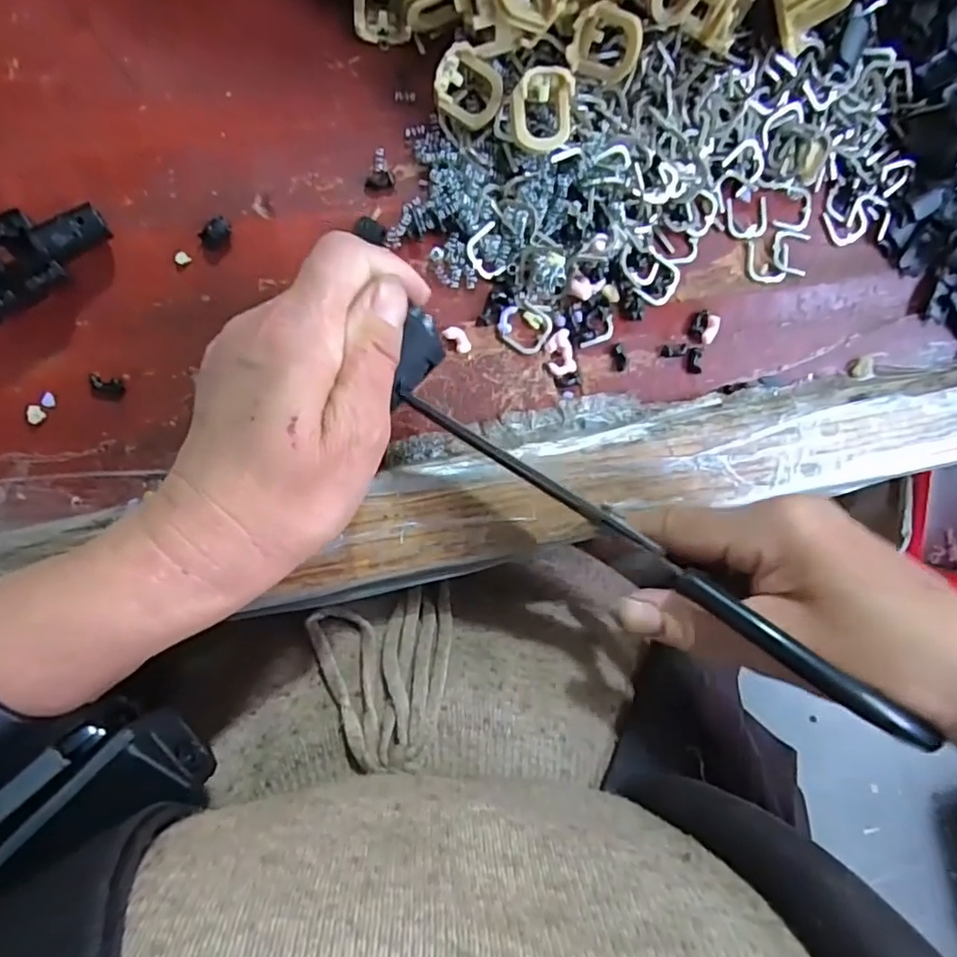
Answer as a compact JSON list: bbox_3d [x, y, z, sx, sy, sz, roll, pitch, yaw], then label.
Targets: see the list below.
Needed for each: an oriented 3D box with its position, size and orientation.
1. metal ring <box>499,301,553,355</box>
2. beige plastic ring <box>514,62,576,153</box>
[{"bbox_3d":[0.019,-0.063,0.248,0.022,0.004,0.020,-1,98,-9],"label":"metal ring"},{"bbox_3d":[0.023,-0.131,0.216,0.021,0.005,0.026,-9,128,-11],"label":"beige plastic ring"}]

